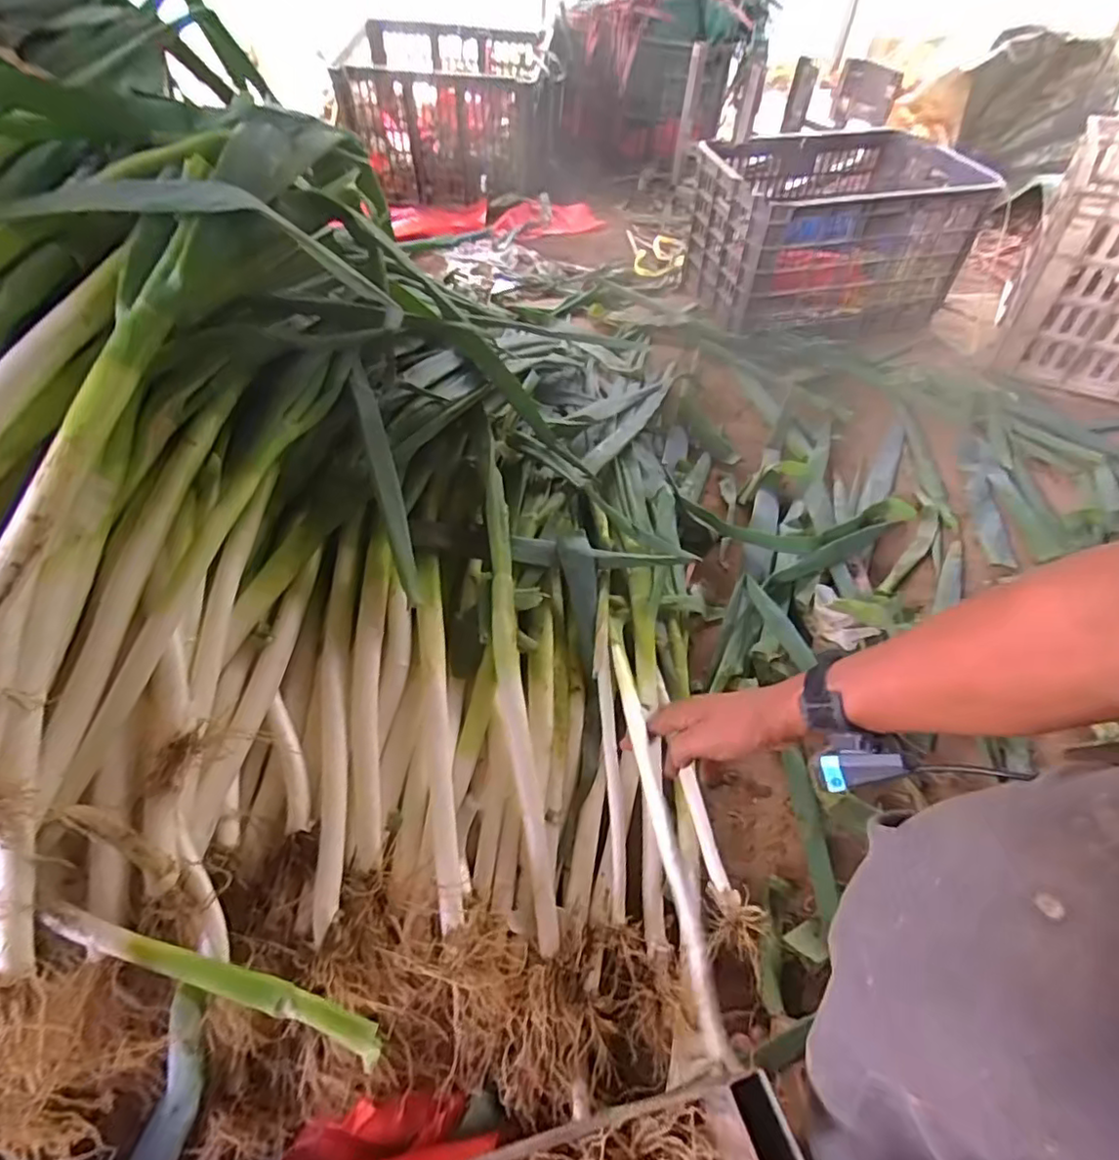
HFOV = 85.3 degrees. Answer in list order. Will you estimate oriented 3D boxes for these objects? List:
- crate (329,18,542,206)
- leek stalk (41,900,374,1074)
[{"bbox_3d":[-0.265,-1.095,1.448,0.435,0.299,0.286,7,52,4],"label":"crate"},{"bbox_3d":[-0.219,0.256,0.389,0.223,0.016,0.023,24,56,-3],"label":"leek stalk"}]

